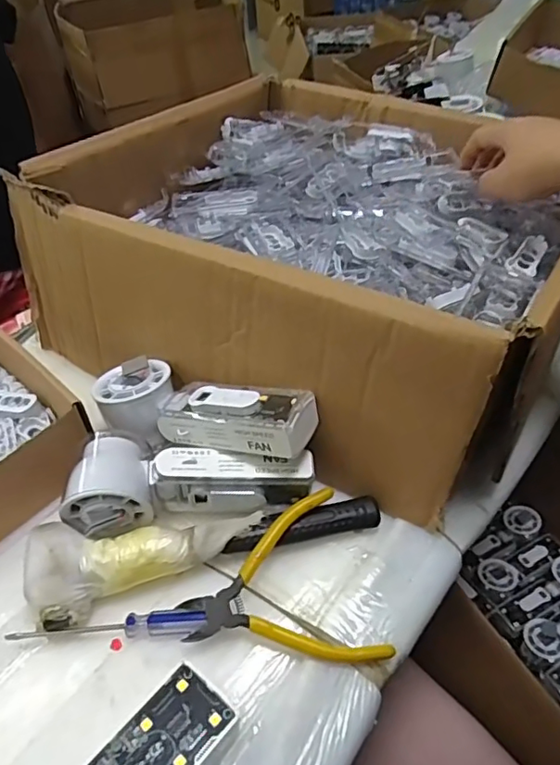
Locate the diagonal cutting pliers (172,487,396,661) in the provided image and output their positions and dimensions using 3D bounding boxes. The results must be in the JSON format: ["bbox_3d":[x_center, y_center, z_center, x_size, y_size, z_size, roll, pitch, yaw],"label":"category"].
[{"bbox_3d":[-0.003,0.131,0.338,0.111,0.026,0.102,-16,48,-11],"label":"diagonal cutting pliers"}]

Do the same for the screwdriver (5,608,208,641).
[{"bbox_3d":[-0.102,0.146,0.331,0.116,0.015,0.011,-3,47,1],"label":"screwdriver"}]

